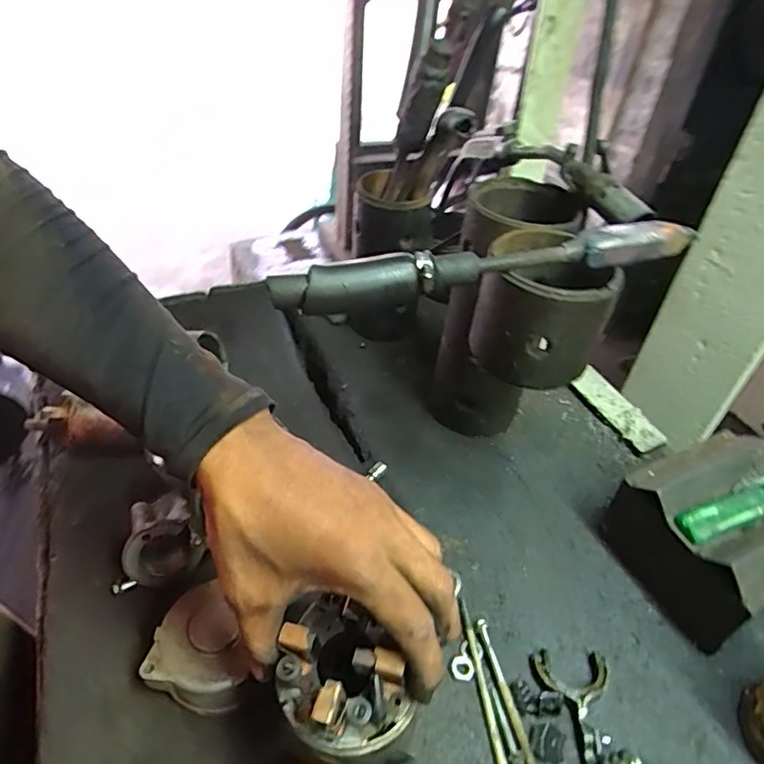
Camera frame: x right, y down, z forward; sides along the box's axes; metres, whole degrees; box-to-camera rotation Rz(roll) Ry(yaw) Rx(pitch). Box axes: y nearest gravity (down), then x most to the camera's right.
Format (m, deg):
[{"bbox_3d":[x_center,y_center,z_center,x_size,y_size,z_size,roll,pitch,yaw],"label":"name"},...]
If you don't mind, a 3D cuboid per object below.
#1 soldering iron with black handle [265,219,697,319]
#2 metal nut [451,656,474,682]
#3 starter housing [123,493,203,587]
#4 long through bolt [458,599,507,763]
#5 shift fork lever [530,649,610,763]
[{"bbox_3d":[0.070,-0.070,0.350,0.271,0.028,0.024,-8,43,-15],"label":"soldering iron with black handle"},{"bbox_3d":[0.056,0.199,0.393,0.015,0.004,0.015,3,41,-3],"label":"metal nut"},{"bbox_3d":[-0.170,0.120,0.433,0.052,0.055,0.055,1,41,-1],"label":"starter housing"},{"bbox_3d":[0.071,0.223,0.367,0.009,0.008,0.161,-2,42,-8],"label":"long through bolt"},{"bbox_3d":[0.130,0.219,0.369,0.050,0.013,0.082,5,41,-1],"label":"shift fork lever"}]

